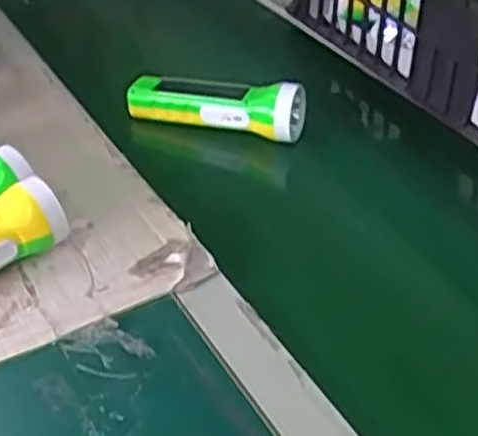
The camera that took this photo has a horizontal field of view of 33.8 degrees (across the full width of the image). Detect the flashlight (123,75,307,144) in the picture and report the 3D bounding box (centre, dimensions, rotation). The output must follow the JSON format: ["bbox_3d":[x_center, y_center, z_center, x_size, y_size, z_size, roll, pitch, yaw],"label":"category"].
[{"bbox_3d":[-0.023,-0.112,0.747,0.169,0.050,0.044,13,40,19],"label":"flashlight"}]

